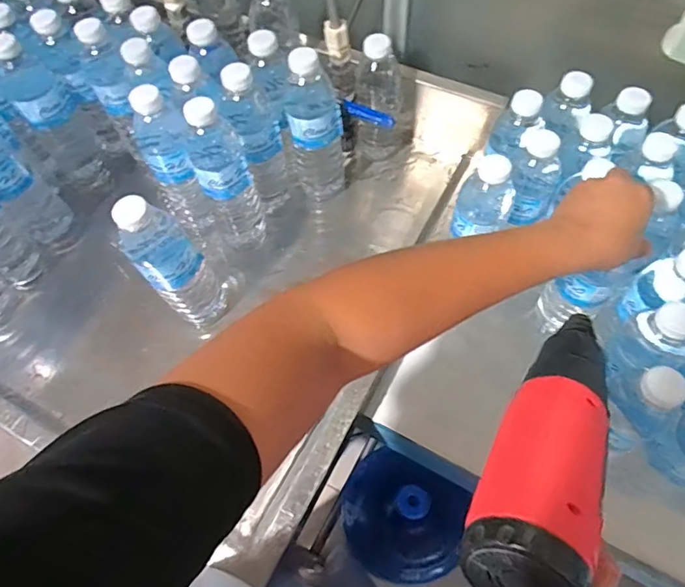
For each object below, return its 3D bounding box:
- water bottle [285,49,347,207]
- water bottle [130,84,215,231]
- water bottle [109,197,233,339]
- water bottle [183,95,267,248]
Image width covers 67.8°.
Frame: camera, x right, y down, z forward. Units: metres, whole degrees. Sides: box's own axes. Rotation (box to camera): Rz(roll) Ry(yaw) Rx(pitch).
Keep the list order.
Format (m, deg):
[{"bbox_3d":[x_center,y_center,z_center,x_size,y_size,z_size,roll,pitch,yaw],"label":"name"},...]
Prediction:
[{"bbox_3d":[-0.034,-0.202,0.623,0.067,0.209,0.059,-5,60,0],"label":"water bottle"},{"bbox_3d":[-0.199,-0.149,0.601,0.053,0.193,0.064,-22,62,-10],"label":"water bottle"},{"bbox_3d":[-0.180,-0.032,0.548,0.067,0.217,0.078,-36,65,-17],"label":"water bottle"},{"bbox_3d":[-0.135,-0.136,0.597,0.057,0.214,0.062,-15,61,-6],"label":"water bottle"}]

